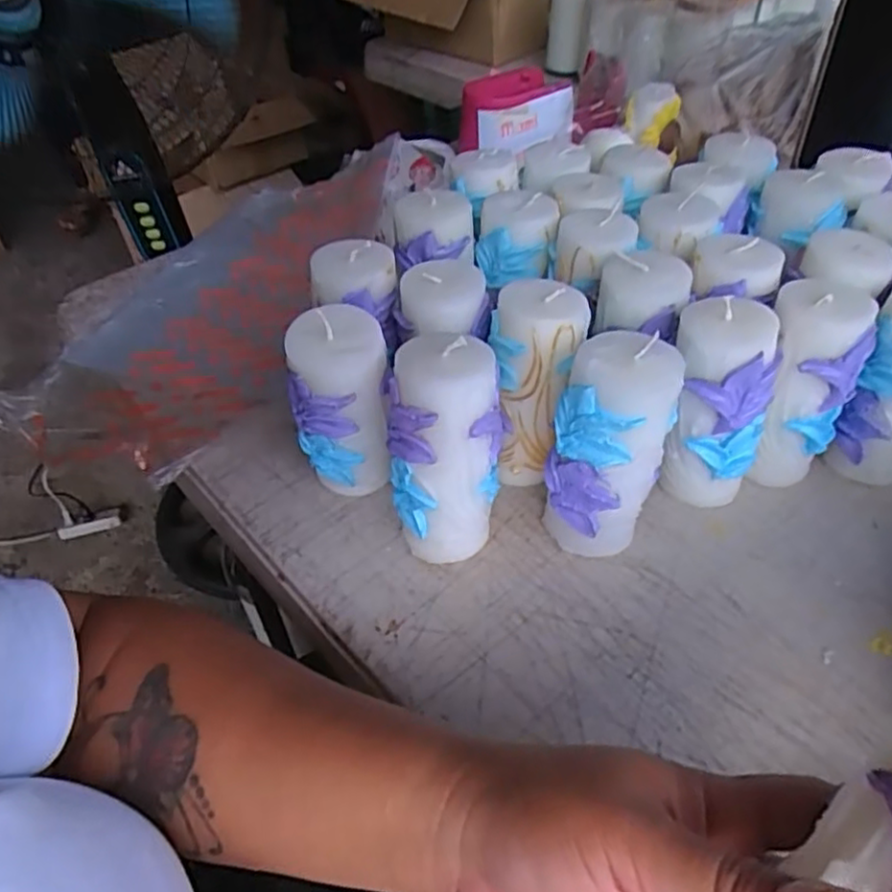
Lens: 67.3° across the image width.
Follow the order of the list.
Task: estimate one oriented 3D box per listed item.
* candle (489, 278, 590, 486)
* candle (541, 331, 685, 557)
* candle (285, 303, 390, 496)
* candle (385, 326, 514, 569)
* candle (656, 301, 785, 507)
[{"bbox_3d":[0.050,-0.035,0.370,0.051,0.103,0.053,-2,46,0],"label":"candle"},{"bbox_3d":[0.079,0.004,0.331,0.051,0.112,0.049,16,49,17],"label":"candle"},{"bbox_3d":[-0.053,-0.013,0.353,0.050,0.115,0.040,-10,46,-7],"label":"candle"},{"bbox_3d":[0.000,0.004,0.334,0.055,0.114,0.056,-7,46,-4],"label":"candle"},{"bbox_3d":[0.142,-0.021,0.353,0.049,0.108,0.040,12,48,13],"label":"candle"}]

